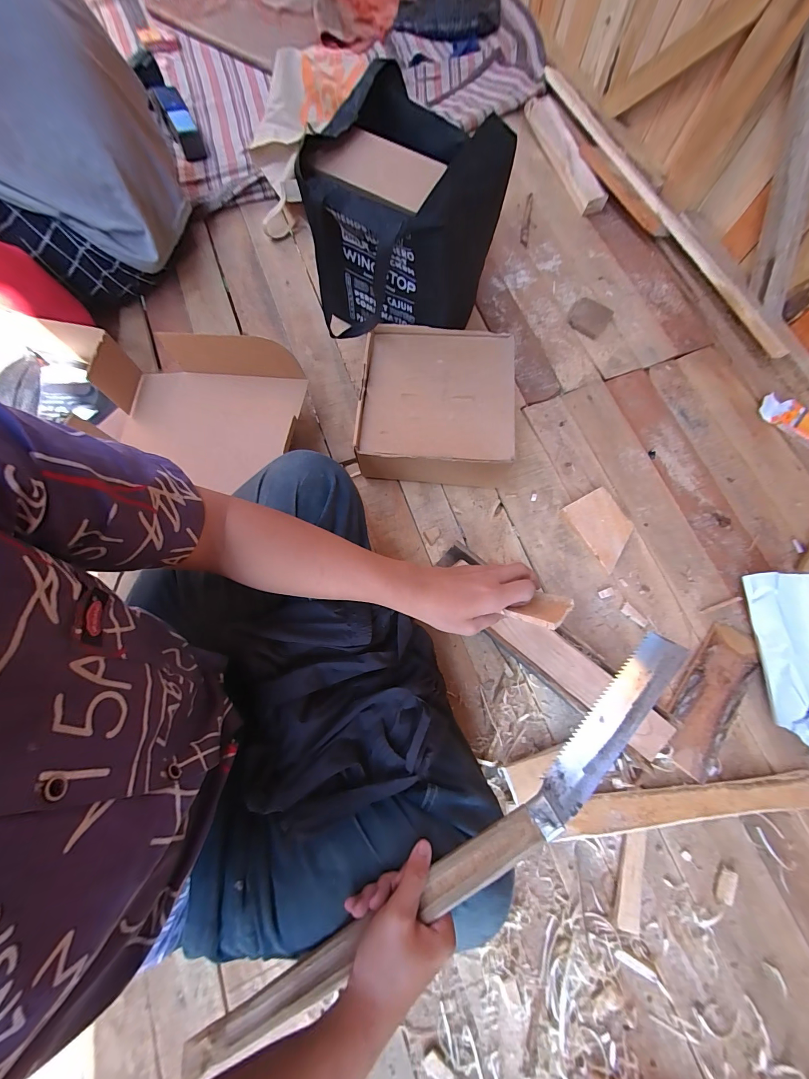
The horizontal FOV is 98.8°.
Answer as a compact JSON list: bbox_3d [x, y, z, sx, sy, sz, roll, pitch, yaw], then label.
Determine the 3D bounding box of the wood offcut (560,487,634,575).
[{"bbox_3d":[0.359,-0.022,0.628,0.089,0.017,0.128,-30,78,-9],"label":"wood offcut"}]

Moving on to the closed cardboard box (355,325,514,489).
[{"bbox_3d":[0.056,-0.242,0.633,0.254,0.106,0.262,5,75,0],"label":"closed cardboard box"}]

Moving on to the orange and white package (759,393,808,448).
[{"bbox_3d":[0.767,-0.237,0.686,0.126,0.025,0.066,42,78,9],"label":"orange and white package"}]

